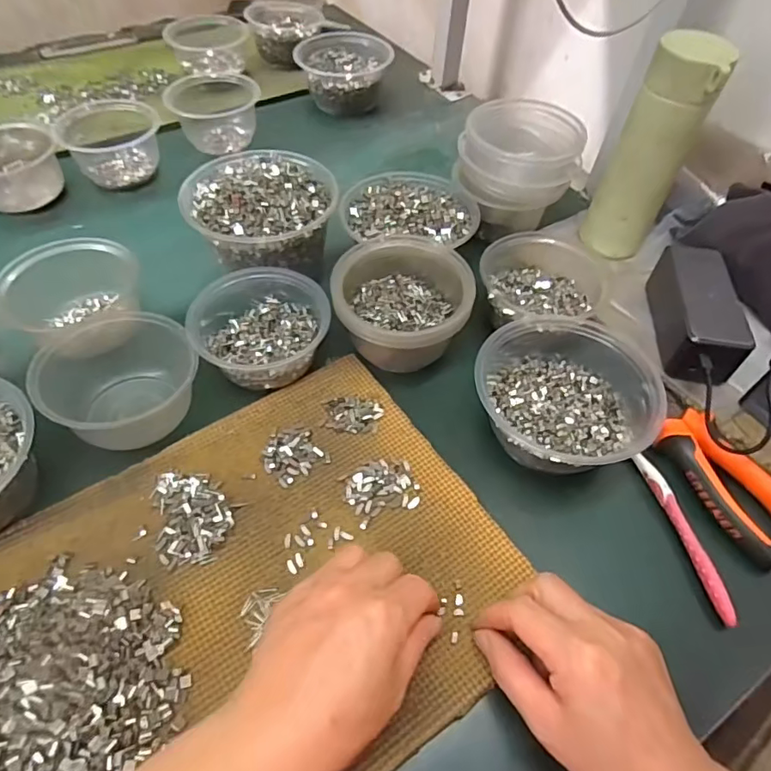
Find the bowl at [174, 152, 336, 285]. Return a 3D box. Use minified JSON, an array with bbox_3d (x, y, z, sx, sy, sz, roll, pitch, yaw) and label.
[{"bbox_3d":[-0.120,-0.165,0.522,0.137,0.082,0.139,1,53,-1],"label":"bowl"}]

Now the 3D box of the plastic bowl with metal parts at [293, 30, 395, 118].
[{"bbox_3d":[-0.058,-0.445,0.749,0.121,0.073,0.111,25,56,16],"label":"plastic bowl with metal parts"}]

